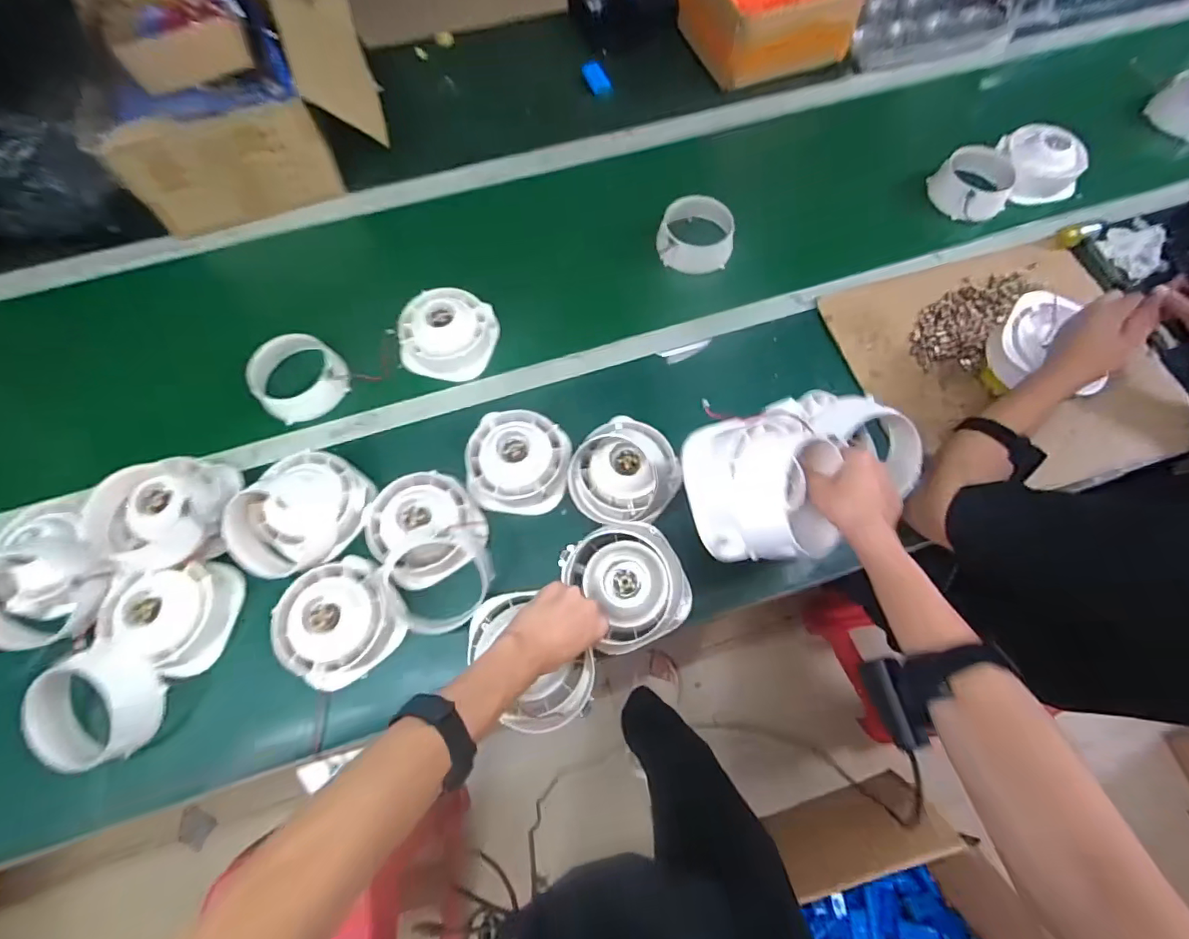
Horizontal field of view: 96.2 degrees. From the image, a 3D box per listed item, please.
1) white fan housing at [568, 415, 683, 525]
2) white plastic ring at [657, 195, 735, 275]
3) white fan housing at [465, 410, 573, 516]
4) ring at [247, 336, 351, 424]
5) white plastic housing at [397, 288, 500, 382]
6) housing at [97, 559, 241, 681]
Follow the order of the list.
[{"bbox_3d":[0.043,0.005,0.704,0.132,0.087,0.144,-1,68,1],"label":"white fan housing"},{"bbox_3d":[0.167,-0.388,0.877,0.128,0.062,0.111,4,68,3],"label":"white plastic ring"},{"bbox_3d":[-0.103,-0.012,0.727,0.138,0.056,0.139,-1,68,1],"label":"white fan housing"},{"bbox_3d":[-0.434,-0.136,0.783,0.124,0.057,0.115,-1,68,1],"label":"ring"},{"bbox_3d":[-0.229,-0.207,0.823,0.136,0.077,0.135,16,69,8],"label":"white plastic housing"},{"bbox_3d":[-0.530,0.175,0.661,0.132,0.066,0.137,12,69,6],"label":"housing"}]

